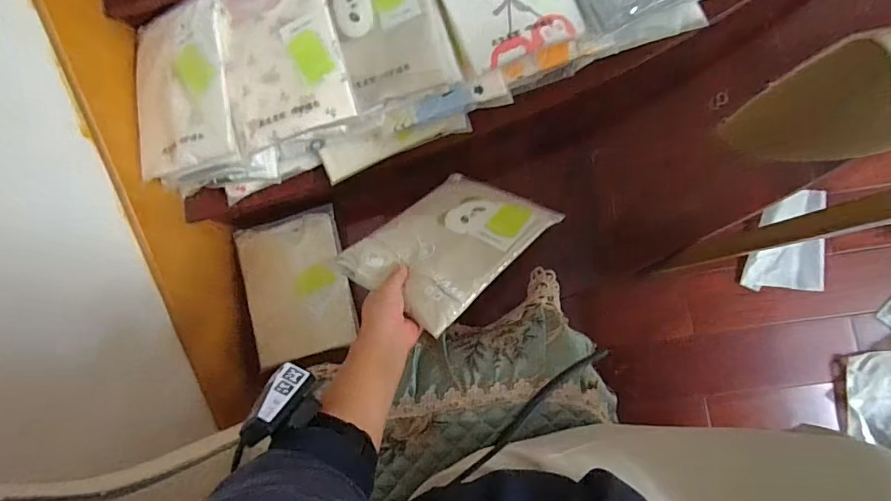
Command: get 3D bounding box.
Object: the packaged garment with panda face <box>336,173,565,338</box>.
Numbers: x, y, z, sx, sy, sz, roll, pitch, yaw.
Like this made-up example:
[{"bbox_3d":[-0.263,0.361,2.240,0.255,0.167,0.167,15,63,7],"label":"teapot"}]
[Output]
[{"bbox_3d":[0.008,-0.018,0.657,0.198,0.030,0.265,28,55,29],"label":"packaged garment with panda face"}]

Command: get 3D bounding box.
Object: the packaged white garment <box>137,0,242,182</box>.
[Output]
[{"bbox_3d":[-0.388,-0.237,0.705,0.177,0.066,0.239,-7,83,6],"label":"packaged white garment"}]

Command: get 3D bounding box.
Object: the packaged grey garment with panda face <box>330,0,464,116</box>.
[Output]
[{"bbox_3d":[-0.083,-0.329,0.669,0.152,0.030,0.228,-18,82,5],"label":"packaged grey garment with panda face"}]

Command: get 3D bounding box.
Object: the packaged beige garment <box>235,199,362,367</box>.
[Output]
[{"bbox_3d":[-0.290,0.071,0.925,0.208,0.045,0.266,-13,83,5],"label":"packaged beige garment"}]

